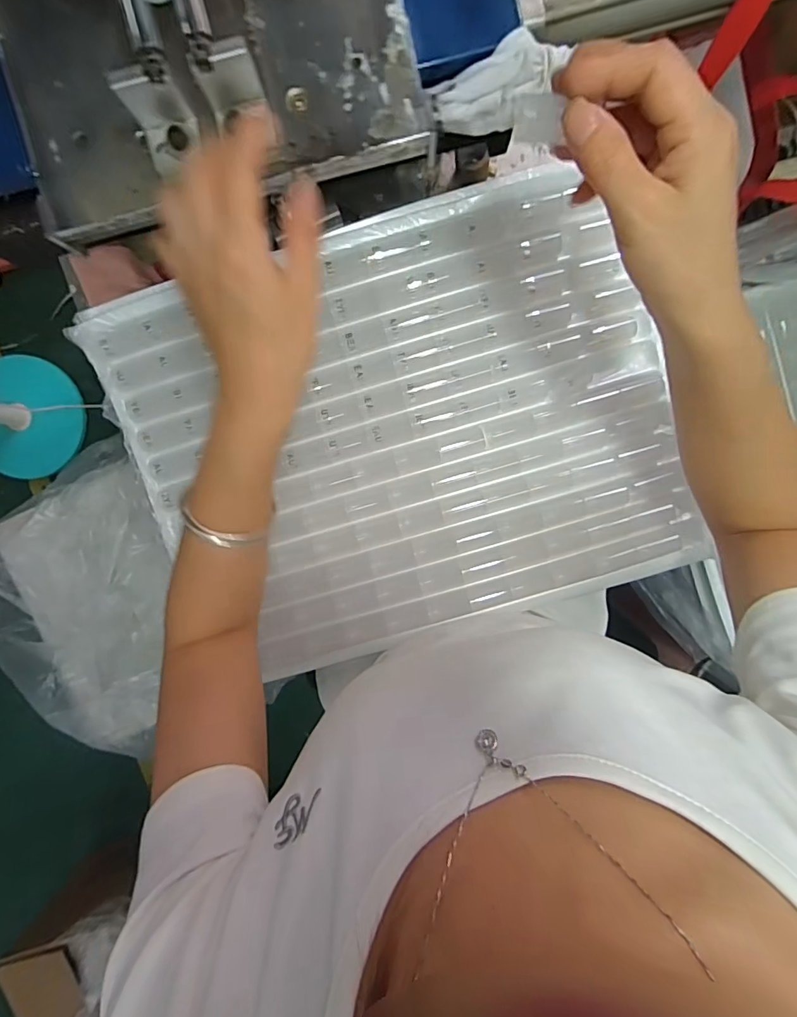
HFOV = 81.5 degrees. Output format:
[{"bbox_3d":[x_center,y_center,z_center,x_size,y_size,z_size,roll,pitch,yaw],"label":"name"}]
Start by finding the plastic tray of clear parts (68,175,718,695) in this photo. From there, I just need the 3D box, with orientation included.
[{"bbox_3d":[0.005,-0.055,0.390,0.434,0.027,0.339,-18,97,4],"label":"plastic tray of clear parts"}]

